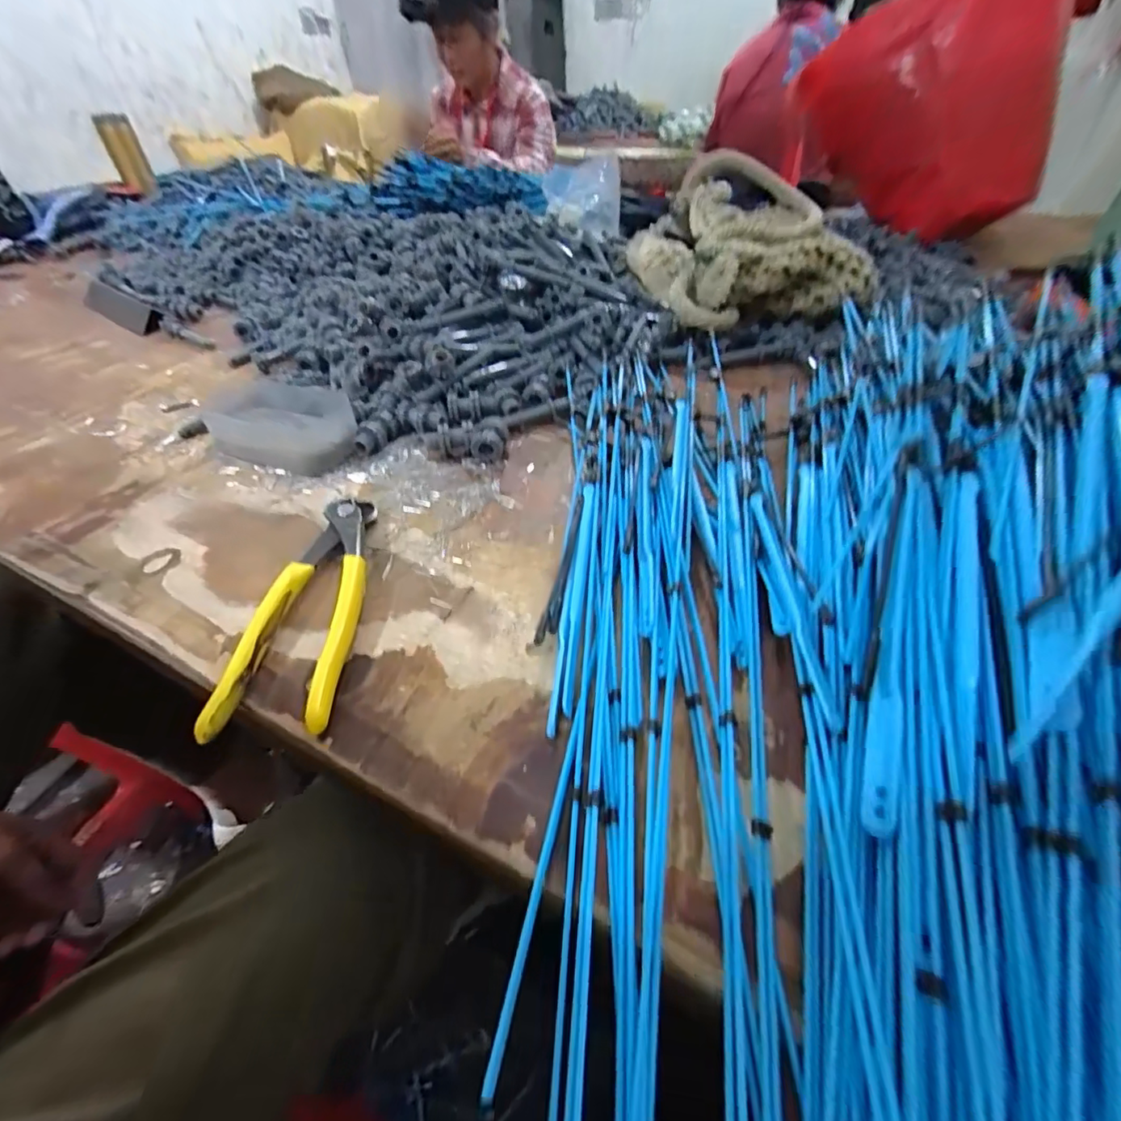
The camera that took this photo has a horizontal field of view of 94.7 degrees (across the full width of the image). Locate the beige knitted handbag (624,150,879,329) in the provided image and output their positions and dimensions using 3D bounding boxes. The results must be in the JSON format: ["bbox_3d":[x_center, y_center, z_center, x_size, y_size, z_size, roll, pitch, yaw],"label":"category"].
[{"bbox_3d":[0.180,-0.332,0.531,0.190,0.102,0.234,-5,43,-2],"label":"beige knitted handbag"}]

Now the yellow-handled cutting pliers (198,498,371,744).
[{"bbox_3d":[-0.136,0.021,0.284,0.053,0.013,0.159,-5,43,-2],"label":"yellow-handled cutting pliers"}]

